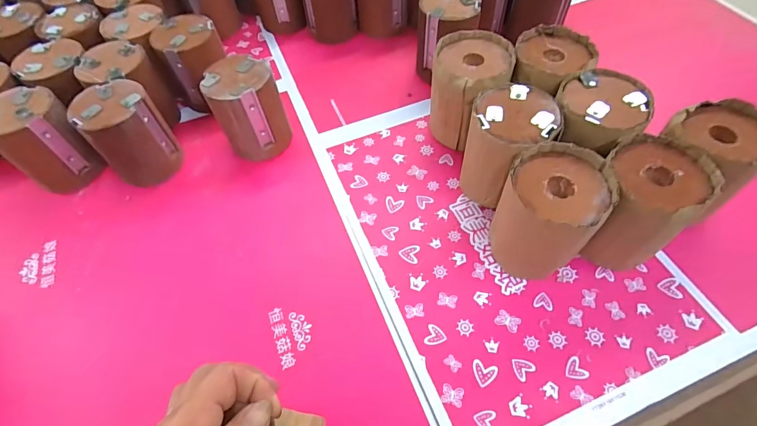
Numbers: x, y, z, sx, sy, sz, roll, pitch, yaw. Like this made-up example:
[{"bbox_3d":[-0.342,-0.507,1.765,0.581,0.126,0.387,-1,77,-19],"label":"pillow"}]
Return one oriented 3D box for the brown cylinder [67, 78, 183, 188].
[{"bbox_3d":[-0.289,-0.091,0.471,0.074,0.100,0.081,-1,57,2],"label":"brown cylinder"}]

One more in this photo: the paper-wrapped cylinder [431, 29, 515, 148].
[{"bbox_3d":[0.106,-0.144,0.482,0.088,0.108,0.091,-1,57,2],"label":"paper-wrapped cylinder"}]

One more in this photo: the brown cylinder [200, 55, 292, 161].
[{"bbox_3d":[-0.156,-0.126,0.485,0.075,0.103,0.080,-29,60,-16],"label":"brown cylinder"}]

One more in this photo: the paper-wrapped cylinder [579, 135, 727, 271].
[{"bbox_3d":[0.242,-0.006,0.379,0.083,0.108,0.084,-1,57,2],"label":"paper-wrapped cylinder"}]

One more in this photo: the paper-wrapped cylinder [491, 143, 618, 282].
[{"bbox_3d":[0.154,0.006,0.380,0.087,0.107,0.098,31,63,20],"label":"paper-wrapped cylinder"}]

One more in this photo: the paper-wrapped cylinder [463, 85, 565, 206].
[{"bbox_3d":[0.133,-0.062,0.423,0.085,0.112,0.091,-19,58,-9],"label":"paper-wrapped cylinder"}]

